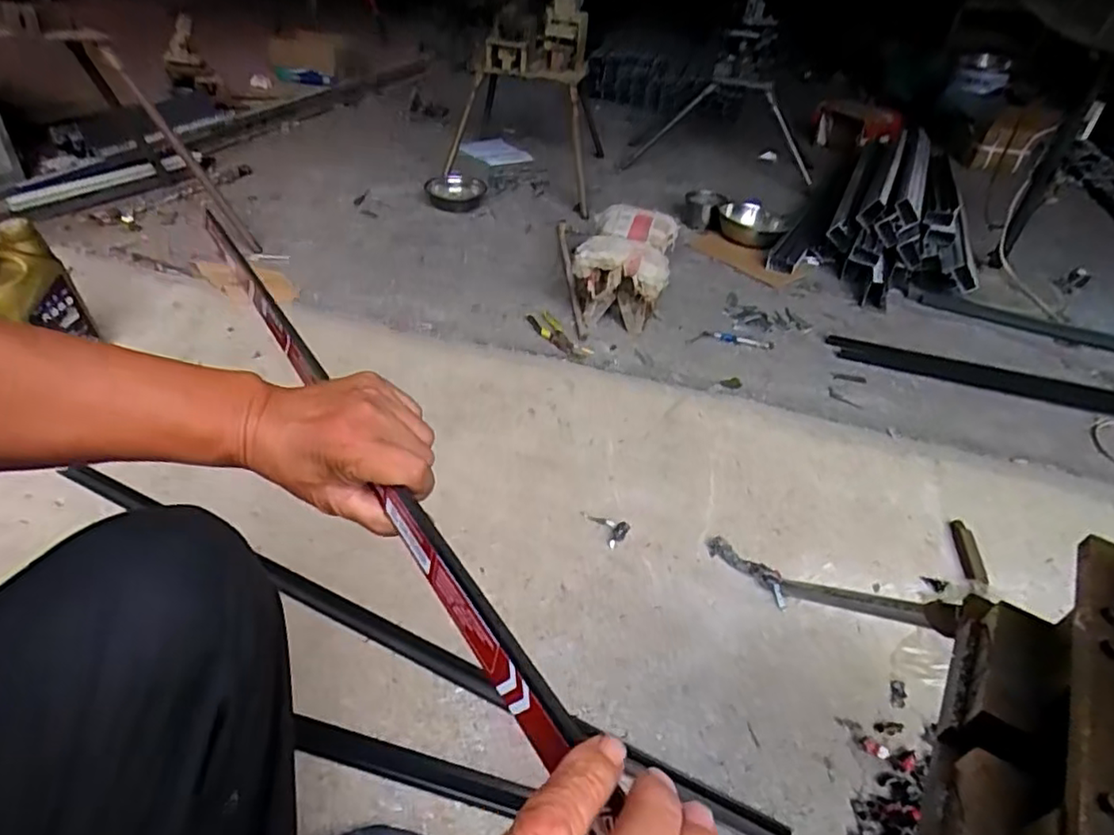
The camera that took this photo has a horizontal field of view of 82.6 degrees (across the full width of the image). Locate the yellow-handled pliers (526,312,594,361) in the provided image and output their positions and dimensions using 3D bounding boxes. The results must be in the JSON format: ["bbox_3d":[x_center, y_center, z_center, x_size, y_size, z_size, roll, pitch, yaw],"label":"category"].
[{"bbox_3d":[0.006,-0.195,1.473,0.067,0.020,0.170,-27,50,-32],"label":"yellow-handled pliers"}]

